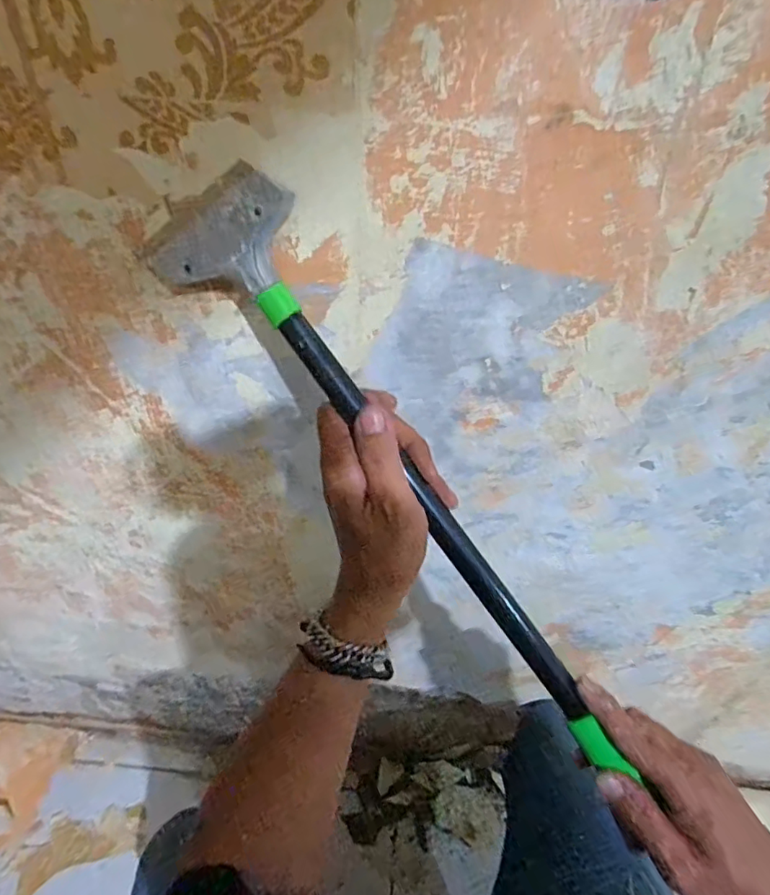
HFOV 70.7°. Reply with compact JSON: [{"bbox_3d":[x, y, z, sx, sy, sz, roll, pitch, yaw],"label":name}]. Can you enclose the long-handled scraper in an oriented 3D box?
[{"bbox_3d":[0.008,0.020,0.335,0.044,0.083,0.415,-39,94,-36],"label":"long-handled scraper"}]

